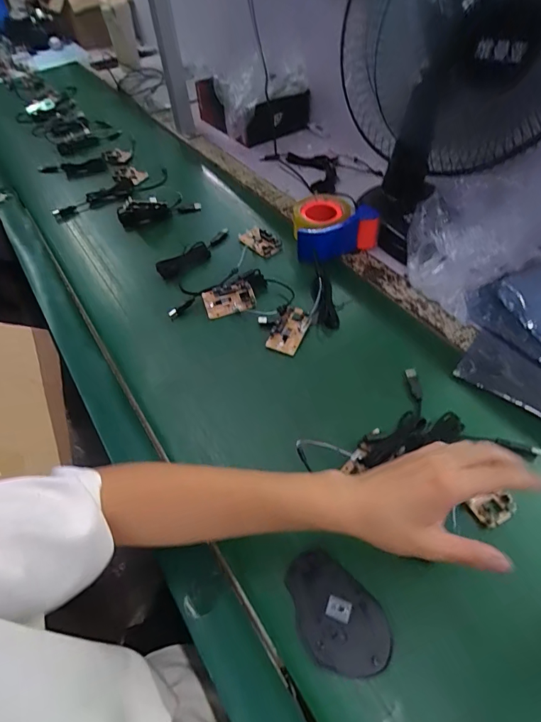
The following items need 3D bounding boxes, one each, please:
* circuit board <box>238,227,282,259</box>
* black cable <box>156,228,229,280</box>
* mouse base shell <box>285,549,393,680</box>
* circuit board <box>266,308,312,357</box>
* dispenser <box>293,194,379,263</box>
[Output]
[{"bbox_3d":[-0.020,-0.217,0.743,0.051,0.014,0.078,-35,58,-23],"label":"circuit board"},{"bbox_3d":[-0.128,-0.196,0.723,0.037,0.019,0.167,31,58,24],"label":"black cable"},{"bbox_3d":[0.058,0.233,0.377,0.106,0.006,0.073,35,60,26],"label":"mouse base shell"},{"bbox_3d":[0.028,-0.047,0.597,0.046,0.017,0.074,19,54,17],"label":"circuit board"},{"bbox_3d":[0.100,-0.247,0.726,0.145,0.056,0.132,-1,51,1],"label":"dispenser"}]

